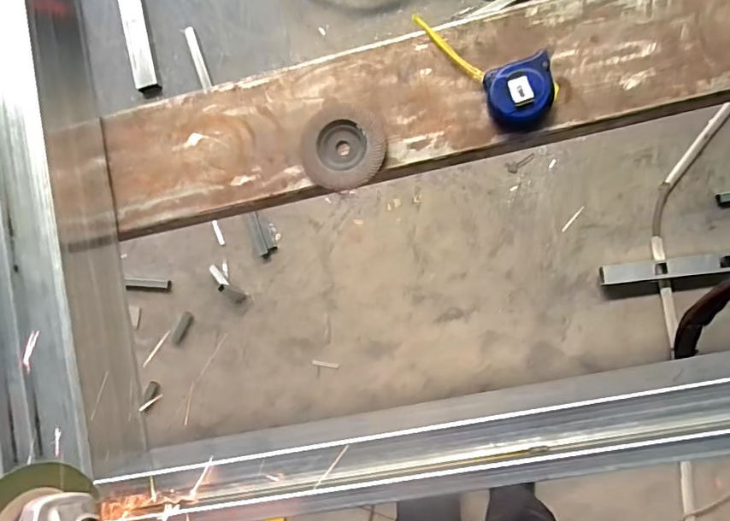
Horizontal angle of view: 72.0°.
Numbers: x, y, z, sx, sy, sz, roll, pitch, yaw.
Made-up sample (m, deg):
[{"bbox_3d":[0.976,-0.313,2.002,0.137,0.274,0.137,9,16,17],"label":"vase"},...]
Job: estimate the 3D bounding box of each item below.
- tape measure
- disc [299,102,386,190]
[{"bbox_3d":[0.138,-0.219,0.540,0.074,0.034,0.170,-36,83,5],"label":"tape measure"},{"bbox_3d":[-0.024,-0.128,0.567,0.093,0.016,0.094,0,87,9],"label":"disc"}]

